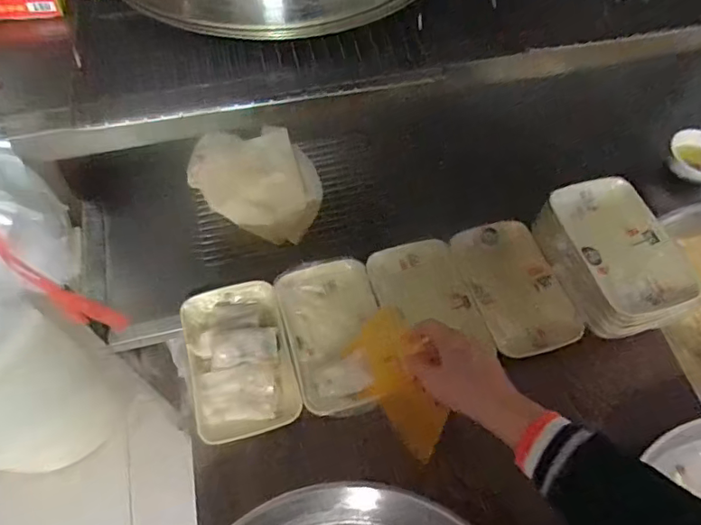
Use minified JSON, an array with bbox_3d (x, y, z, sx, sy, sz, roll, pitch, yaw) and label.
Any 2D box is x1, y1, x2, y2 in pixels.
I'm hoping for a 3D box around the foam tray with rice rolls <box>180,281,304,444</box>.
[{"bbox_3d":[-0.133,0.103,0.615,0.117,0.047,0.185,-14,61,-9],"label":"foam tray with rice rolls"}]

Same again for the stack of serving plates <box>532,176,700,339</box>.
[{"bbox_3d":[0.330,-0.002,0.665,0.129,0.086,0.194,-20,62,-12],"label":"stack of serving plates"}]

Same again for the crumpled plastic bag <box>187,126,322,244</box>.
[{"bbox_3d":[-0.161,-0.155,0.915,0.255,0.041,0.185,29,63,15],"label":"crumpled plastic bag"}]

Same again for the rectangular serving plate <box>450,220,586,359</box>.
[{"bbox_3d":[0.213,0.030,0.683,0.112,0.024,0.181,-14,61,-9],"label":"rectangular serving plate"}]

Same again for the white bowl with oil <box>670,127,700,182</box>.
[{"bbox_3d":[0.636,-0.196,0.948,0.095,0.043,0.106,-39,68,-21],"label":"white bowl with oil"}]

